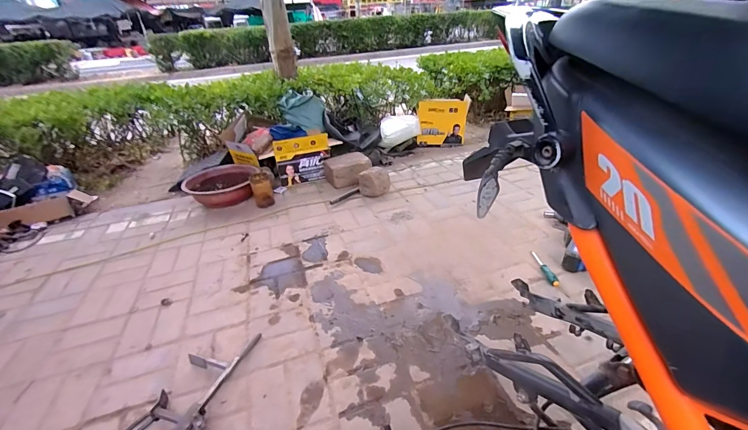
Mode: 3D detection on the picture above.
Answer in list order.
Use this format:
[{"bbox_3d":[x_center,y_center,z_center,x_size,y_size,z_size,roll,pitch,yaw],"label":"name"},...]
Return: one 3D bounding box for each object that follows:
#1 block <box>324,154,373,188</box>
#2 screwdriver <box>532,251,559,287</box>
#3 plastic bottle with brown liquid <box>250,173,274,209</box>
[{"bbox_3d":[-0.147,-0.259,1.940,0.248,0.128,0.193,-14,33,-18],"label":"block"},{"bbox_3d":[0.609,0.185,1.204,0.021,0.025,0.185,-3,31,0],"label":"screwdriver"},{"bbox_3d":[-0.572,-0.124,1.719,0.097,0.154,0.095,-16,33,-20],"label":"plastic bottle with brown liquid"}]

